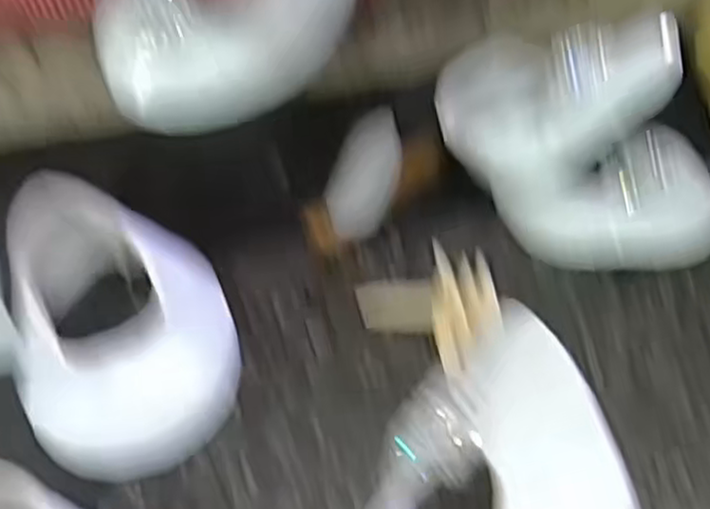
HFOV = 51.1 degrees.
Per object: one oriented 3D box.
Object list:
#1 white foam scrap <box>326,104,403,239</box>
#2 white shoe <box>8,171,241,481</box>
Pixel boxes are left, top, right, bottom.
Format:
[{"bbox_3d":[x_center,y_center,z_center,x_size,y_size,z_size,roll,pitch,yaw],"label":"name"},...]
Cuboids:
[{"bbox_3d":[0.009,-0.066,0.539,0.043,0.015,0.136,7,49,11],"label":"white foam scrap"},{"bbox_3d":[-0.142,0.033,0.447,0.127,0.064,0.172,-12,50,-4],"label":"white shoe"}]

